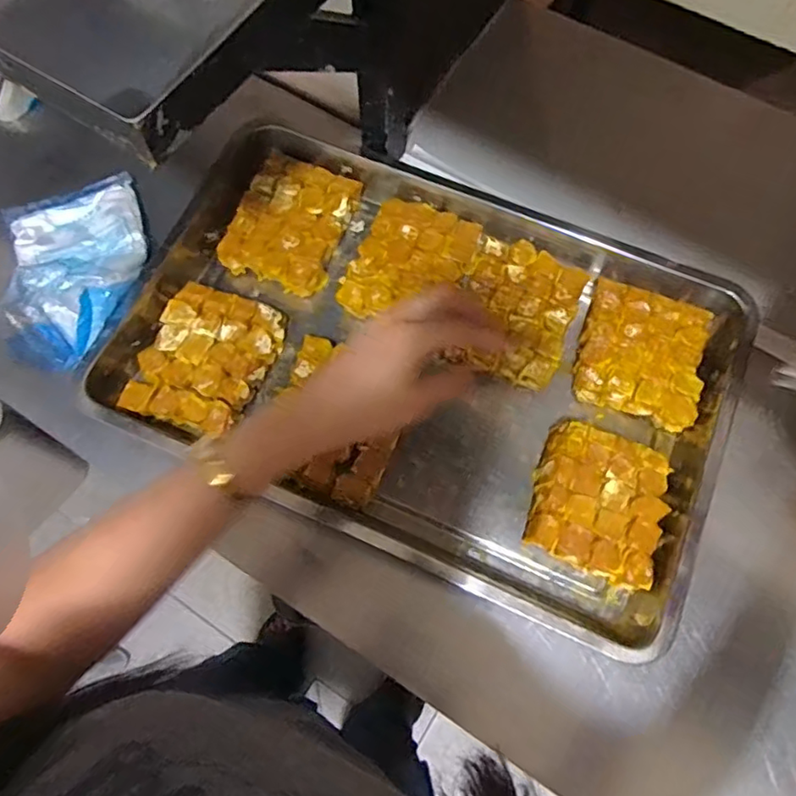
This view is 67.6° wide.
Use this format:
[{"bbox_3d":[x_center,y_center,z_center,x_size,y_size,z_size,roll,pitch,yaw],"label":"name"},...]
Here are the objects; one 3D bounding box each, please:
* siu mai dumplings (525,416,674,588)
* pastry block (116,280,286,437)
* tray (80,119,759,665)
[{"bbox_3d":[0.186,0.099,0.560,0.119,0.042,0.127,22,71,8],"label":"siu mai dumplings"},{"bbox_3d":[-0.194,-0.041,0.601,0.121,0.021,0.146,18,70,7],"label":"pastry block"},{"bbox_3d":[0.032,-0.050,0.612,0.584,0.054,0.405,23,71,8],"label":"tray"}]

